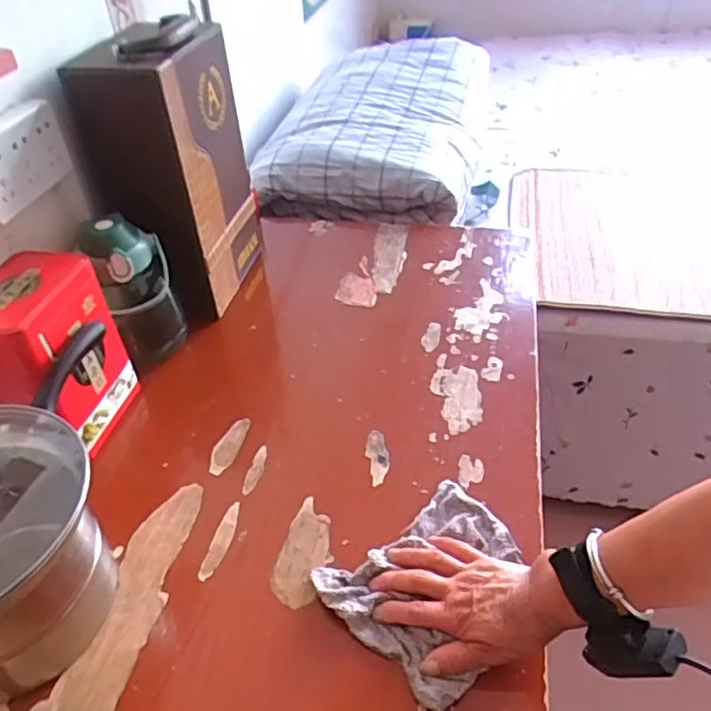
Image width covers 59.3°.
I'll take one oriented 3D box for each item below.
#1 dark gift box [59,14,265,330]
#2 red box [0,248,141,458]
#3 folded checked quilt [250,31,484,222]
[{"bbox_3d":[-0.233,-0.244,0.864,0.133,0.367,0.226,8,43,18],"label":"dark gift box"},{"bbox_3d":[-0.335,0.005,0.699,0.101,0.199,0.138,8,42,13],"label":"red box"},{"bbox_3d":[0.056,-0.500,1.303,0.407,0.128,0.591,9,42,14],"label":"folded checked quilt"}]

